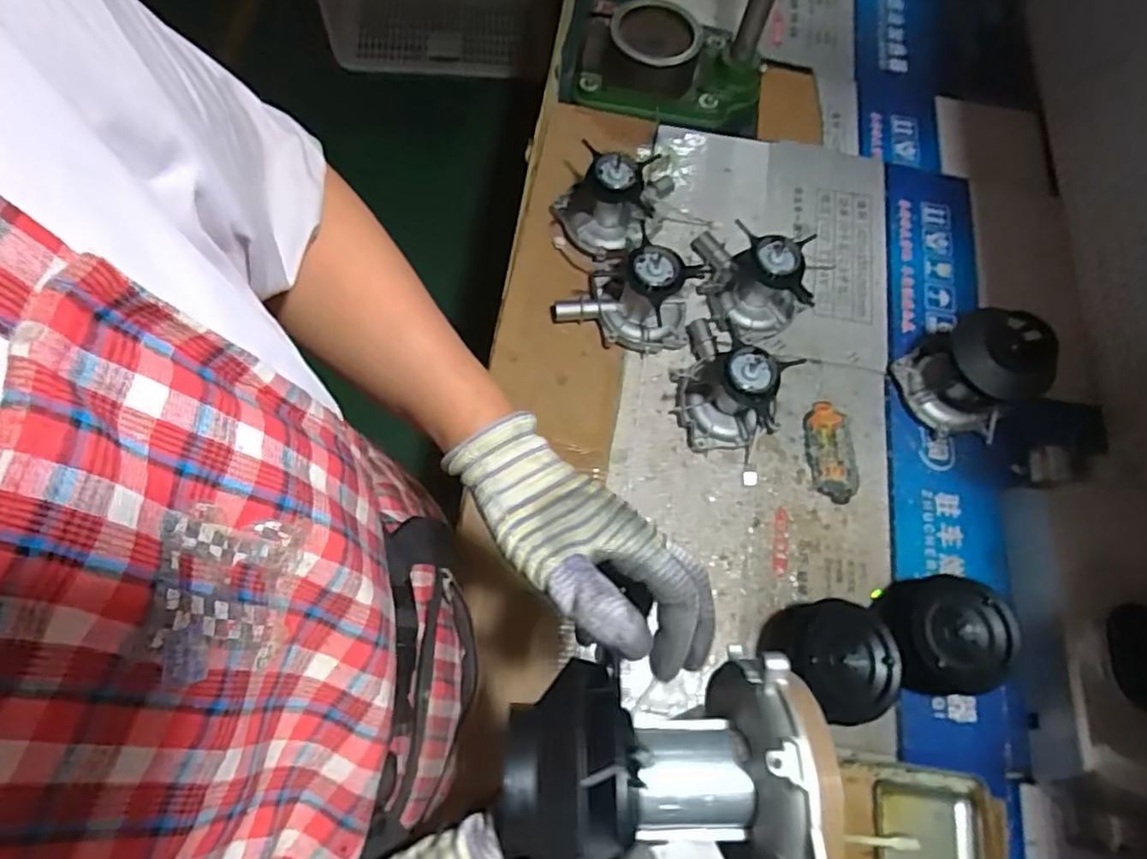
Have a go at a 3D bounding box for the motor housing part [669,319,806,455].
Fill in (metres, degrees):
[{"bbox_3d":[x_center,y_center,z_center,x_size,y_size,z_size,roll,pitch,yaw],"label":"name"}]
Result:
[{"bbox_3d":[0.167,-0.049,0.701,0.129,0.102,0.126,2,69,-5],"label":"motor housing part"}]

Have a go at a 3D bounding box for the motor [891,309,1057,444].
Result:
[{"bbox_3d":[0.451,-0.068,0.707,0.114,0.136,0.124,-35,76,-16],"label":"motor"}]

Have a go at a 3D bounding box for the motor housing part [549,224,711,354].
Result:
[{"bbox_3d":[0.060,-0.154,0.730,0.157,0.103,0.087,10,69,-1],"label":"motor housing part"}]

